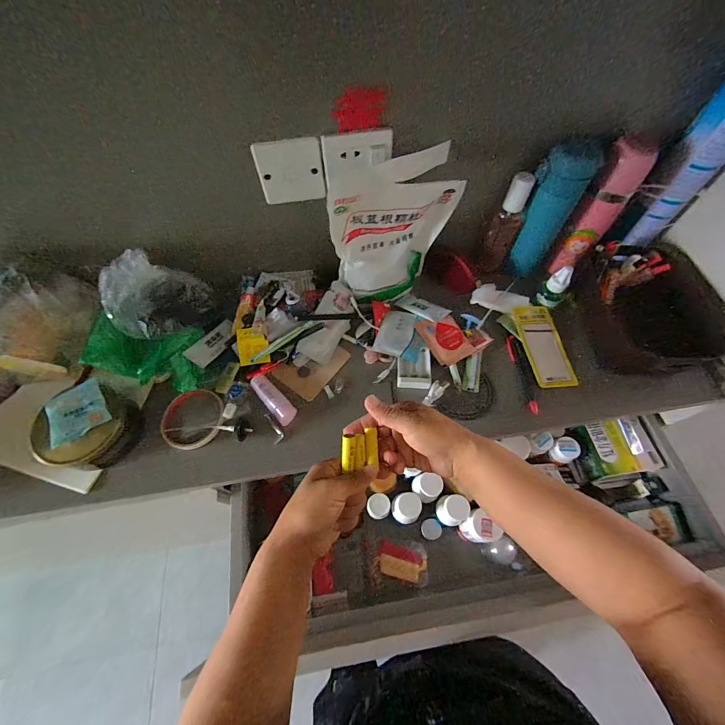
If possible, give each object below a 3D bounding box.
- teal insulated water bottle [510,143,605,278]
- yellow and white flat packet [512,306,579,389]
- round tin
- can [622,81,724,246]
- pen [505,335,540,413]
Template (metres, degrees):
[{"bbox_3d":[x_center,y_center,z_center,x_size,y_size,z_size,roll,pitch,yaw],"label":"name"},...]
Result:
[{"bbox_3d":[0.266,-0.216,0.489,0.062,0.180,0.064,39,69,19],"label":"teal insulated water bottle"},{"bbox_3d":[0.277,-0.027,0.508,0.064,0.006,0.134,-7,69,-10],"label":"yellow and white flat packet"},{"bbox_3d":[-0.352,0.087,0.430,0.106,0.068,0.095,-13,63,-7],"label":"round tin"},{"bbox_3d":[0.438,-0.275,0.423,0.058,0.276,0.061,0,62,0],"label":"can"},{"bbox_3d":[0.236,0.015,0.490,0.020,0.010,0.119,-6,62,-3],"label":"pen"}]

